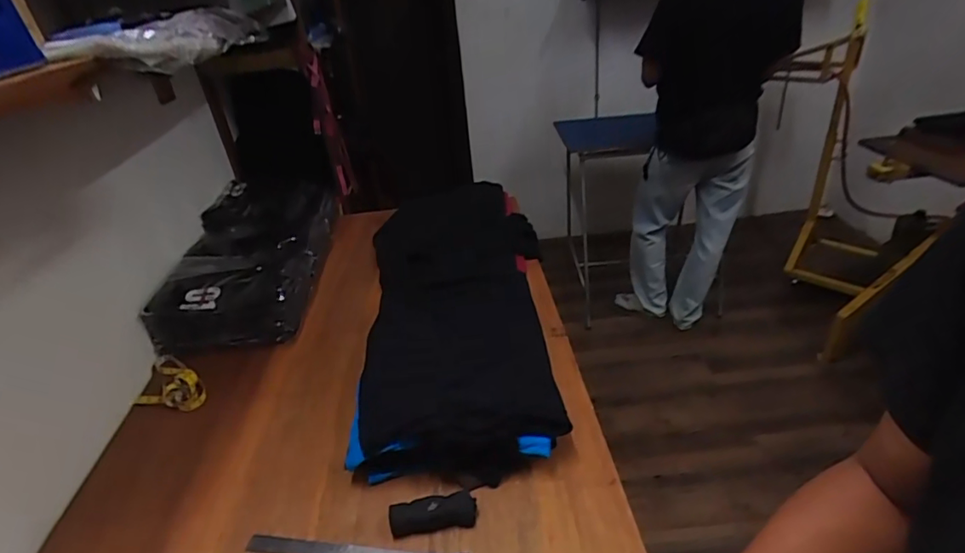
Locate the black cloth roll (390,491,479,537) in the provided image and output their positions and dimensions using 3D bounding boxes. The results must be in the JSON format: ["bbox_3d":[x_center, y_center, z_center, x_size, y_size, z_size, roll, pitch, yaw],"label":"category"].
[{"bbox_3d":[-0.074,0.352,0.808,0.127,0.037,0.040,-7,30,-3],"label":"black cloth roll"}]

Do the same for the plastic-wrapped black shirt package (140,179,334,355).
[{"bbox_3d":[-0.582,-0.046,1.417,0.324,0.192,0.583,-6,30,-1],"label":"plastic-wrapped black shirt package"}]

